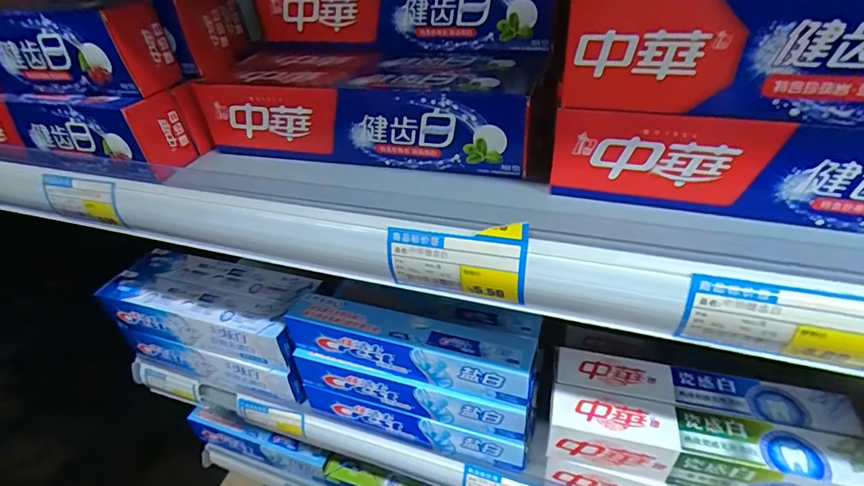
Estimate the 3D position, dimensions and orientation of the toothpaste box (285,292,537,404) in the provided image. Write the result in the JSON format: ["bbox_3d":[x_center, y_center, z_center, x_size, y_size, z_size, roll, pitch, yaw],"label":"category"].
[{"bbox_3d":[-0.022,0.078,0.356,0.200,0.043,0.033,9,40,18],"label":"toothpaste box"}]

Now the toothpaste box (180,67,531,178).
[{"bbox_3d":[-0.044,-0.083,0.278,0.206,0.051,0.045,6,40,16],"label":"toothpaste box"}]

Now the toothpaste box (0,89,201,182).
[{"bbox_3d":[-0.257,-0.084,0.312,0.211,0.046,0.045,8,40,18],"label":"toothpaste box"}]

